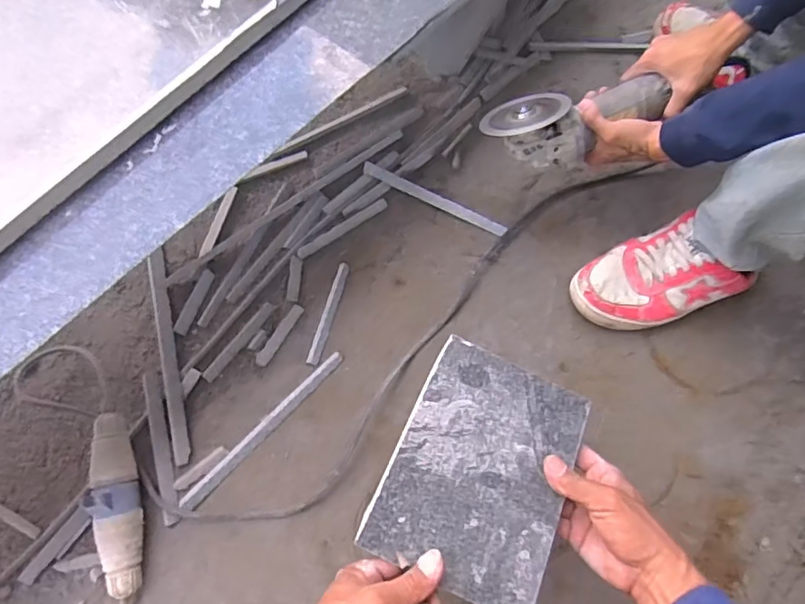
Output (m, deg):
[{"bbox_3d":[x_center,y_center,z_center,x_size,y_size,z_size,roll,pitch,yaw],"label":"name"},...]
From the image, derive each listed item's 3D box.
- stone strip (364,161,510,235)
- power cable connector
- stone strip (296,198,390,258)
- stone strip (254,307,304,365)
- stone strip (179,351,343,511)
[{"bbox_3d":[0.044,-0.145,0.782,0.219,0.013,0.015,26,73,9],"label":"stone strip"},{"bbox_3d":[-0.330,0.231,0.635,0.051,0.054,0.200,-11,71,-3],"label":"power cable connector"},{"bbox_3d":[-0.084,-0.104,0.778,0.143,0.004,0.017,-33,74,-10],"label":"stone strip"},{"bbox_3d":[-0.162,0.043,0.728,0.017,0.004,0.093,30,74,10],"label":"stone strip"},{"bbox_3d":[-0.171,0.155,0.685,0.018,0.009,0.254,42,76,13],"label":"stone strip"}]

